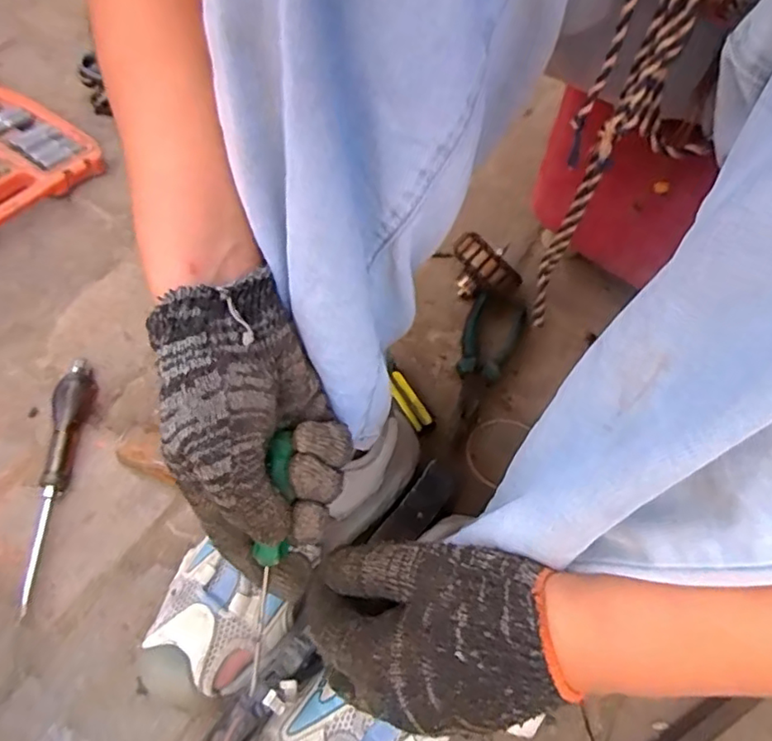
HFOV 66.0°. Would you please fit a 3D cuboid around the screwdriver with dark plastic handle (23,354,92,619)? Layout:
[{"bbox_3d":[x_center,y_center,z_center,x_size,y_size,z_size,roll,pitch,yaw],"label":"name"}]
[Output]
[{"bbox_3d":[-0.265,0.081,0.473,0.022,0.026,0.201,1,56,-4],"label":"screwdriver with dark plastic handle"}]

